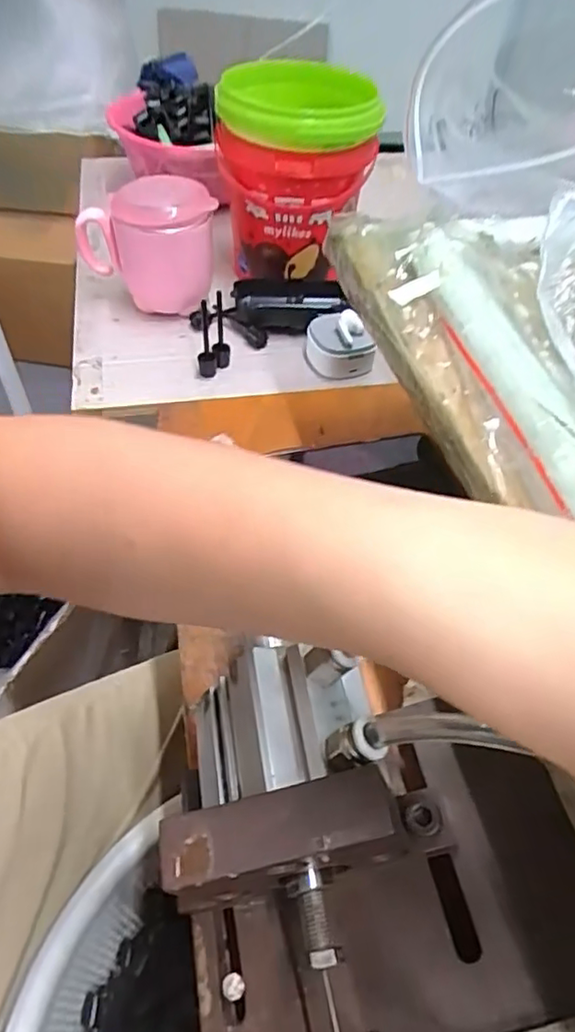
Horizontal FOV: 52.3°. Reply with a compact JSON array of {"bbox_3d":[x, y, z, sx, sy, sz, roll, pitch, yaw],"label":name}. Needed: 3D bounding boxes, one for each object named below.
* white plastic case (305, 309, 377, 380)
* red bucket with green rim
[{"bbox_3d":[0.042,-0.140,0.476,0.052,0.041,0.047,-1,50,-5],"label":"white plastic case"},{"bbox_3d":[0.005,-0.300,0.513,0.126,0.133,0.142,-1,50,-4],"label":"red bucket with green rim"}]

